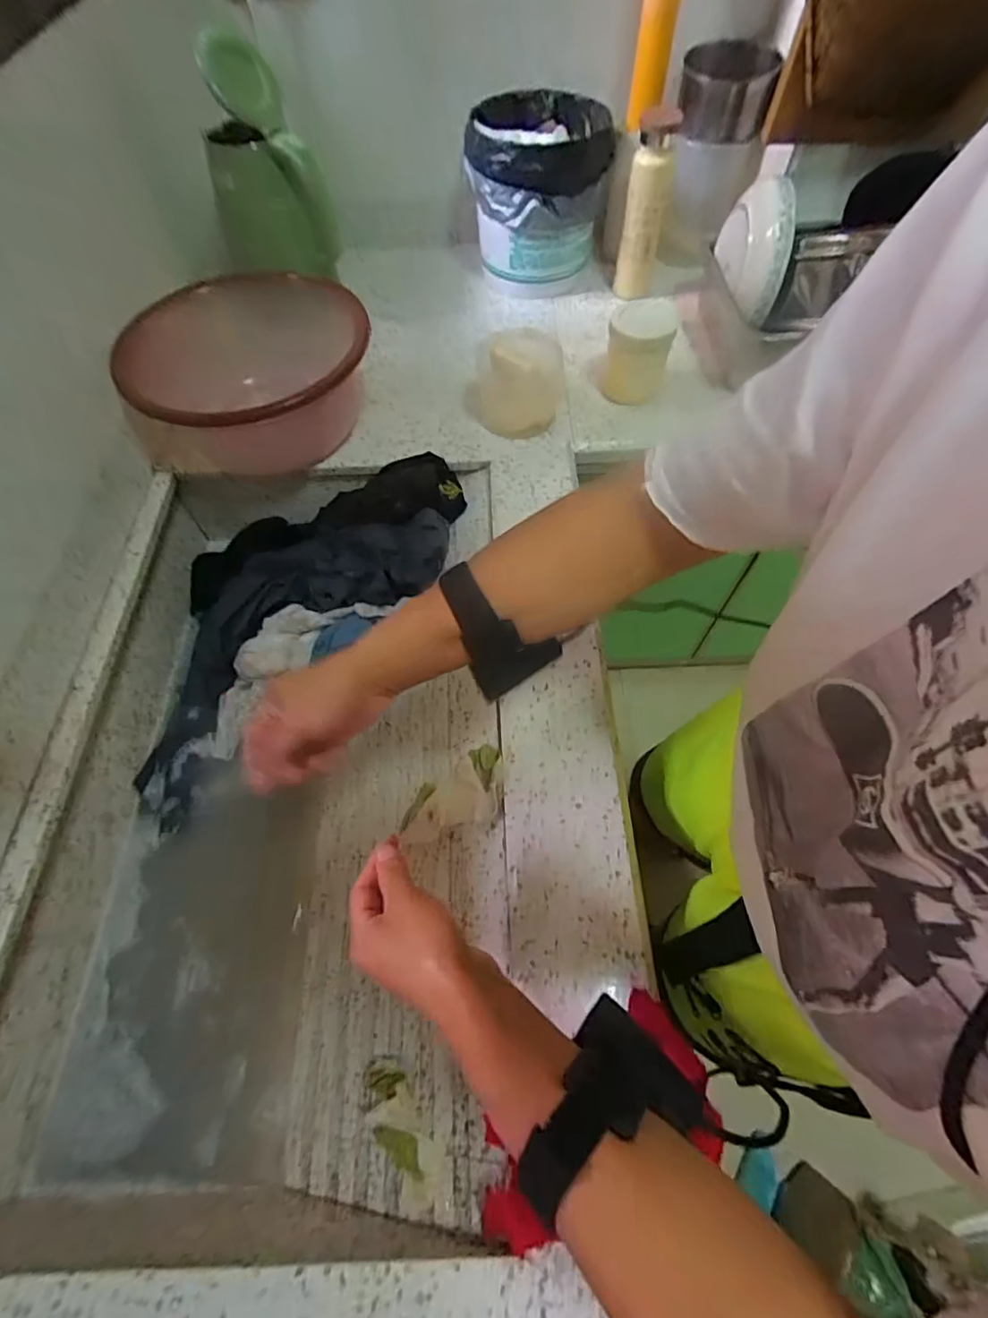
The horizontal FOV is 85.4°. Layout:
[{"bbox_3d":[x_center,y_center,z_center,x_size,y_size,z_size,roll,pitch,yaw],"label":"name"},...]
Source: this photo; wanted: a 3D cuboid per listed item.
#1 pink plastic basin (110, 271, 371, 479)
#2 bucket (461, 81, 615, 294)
[{"bbox_3d":[-0.315,-0.357,0.705,0.296,0.133,0.296,0,61,0],"label":"pink plastic basin"},{"bbox_3d":[0.070,-0.732,0.853,0.206,0.198,0.206,0,61,0],"label":"bucket"}]

